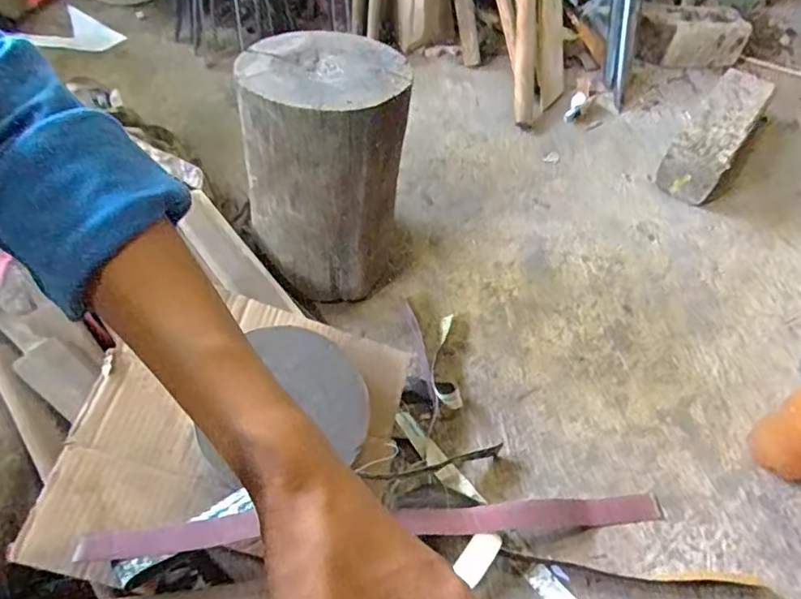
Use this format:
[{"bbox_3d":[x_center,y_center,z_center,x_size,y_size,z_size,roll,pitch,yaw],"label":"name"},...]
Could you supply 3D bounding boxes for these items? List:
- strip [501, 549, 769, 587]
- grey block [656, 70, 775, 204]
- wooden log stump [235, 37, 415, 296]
[{"bbox_3d":[0.260,0.299,0.640,0.294,0.018,0.017,5,52,-2],"label":"strip"},{"bbox_3d":[0.579,-0.302,1.066,0.096,0.107,0.315,34,56,19],"label":"grey block"},{"bbox_3d":[-0.101,-0.176,0.790,0.196,0.292,0.225,0,52,-6],"label":"wooden log stump"}]

